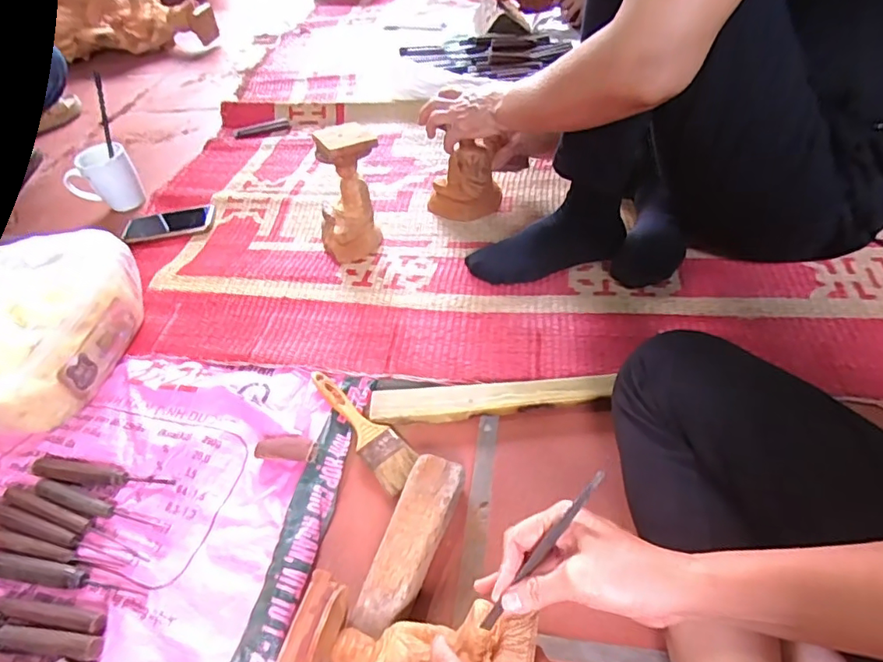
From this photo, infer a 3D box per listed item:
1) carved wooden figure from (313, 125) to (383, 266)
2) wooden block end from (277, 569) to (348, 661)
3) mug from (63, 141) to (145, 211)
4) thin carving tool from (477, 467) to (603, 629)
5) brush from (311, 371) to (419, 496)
[{"bbox_3d":[-0.134,-0.191,0.784,0.105,0.180,0.082,-16,47,-8],"label":"carved wooden figure"},{"bbox_3d":[-0.094,0.225,0.401,0.031,0.034,0.077,4,47,12],"label":"wooden block end"},{"bbox_3d":[-0.619,-0.274,0.986,0.115,0.102,0.073,-32,51,-21],"label":"mug"},{"bbox_3d":[0.071,0.155,0.373,0.007,0.008,0.140,40,100,35],"label":"thin carving tool"},{"bbox_3d":[-0.091,0.103,0.600,0.046,0.019,0.179,-34,52,-23],"label":"brush"}]

